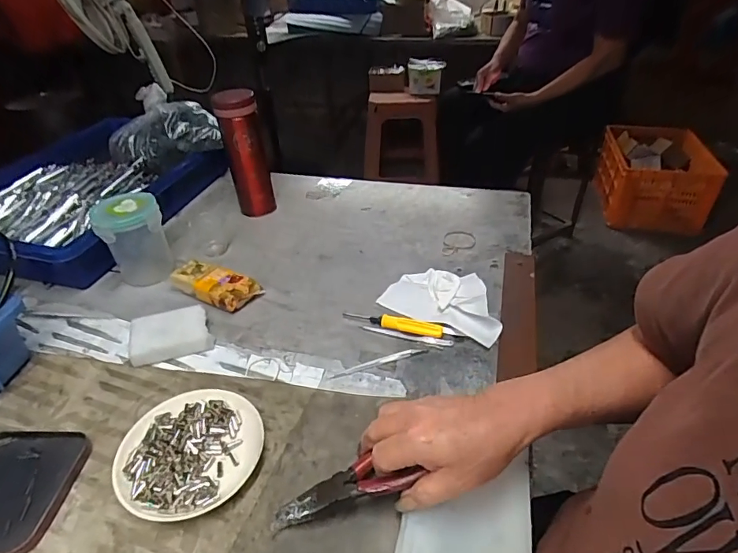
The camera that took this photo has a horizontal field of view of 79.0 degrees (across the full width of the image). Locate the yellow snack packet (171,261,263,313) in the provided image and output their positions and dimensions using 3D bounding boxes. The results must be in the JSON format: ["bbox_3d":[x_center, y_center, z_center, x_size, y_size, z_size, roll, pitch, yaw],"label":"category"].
[{"bbox_3d":[-0.197,0.011,0.576,0.108,0.034,0.051,18,42,25],"label":"yellow snack packet"}]

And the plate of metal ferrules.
[{"bbox_3d":[-0.154,0.153,0.391,0.117,0.023,0.112,-1,37,1],"label":"plate of metal ferrules"}]

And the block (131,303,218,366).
[{"bbox_3d":[-0.225,0.066,0.512,0.083,0.023,0.065,-14,39,-15],"label":"block"}]

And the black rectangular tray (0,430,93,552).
[{"bbox_3d":[-0.307,0.177,0.377,0.104,0.013,0.104,-1,37,2],"label":"black rectangular tray"}]

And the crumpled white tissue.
[{"bbox_3d":[0.096,0.017,0.542,0.147,0.035,0.096,20,42,27],"label":"crumpled white tissue"}]

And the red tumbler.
[{"bbox_3d":[-0.187,-0.178,0.693,0.060,0.194,0.052,-10,38,-11],"label":"red tumbler"}]

